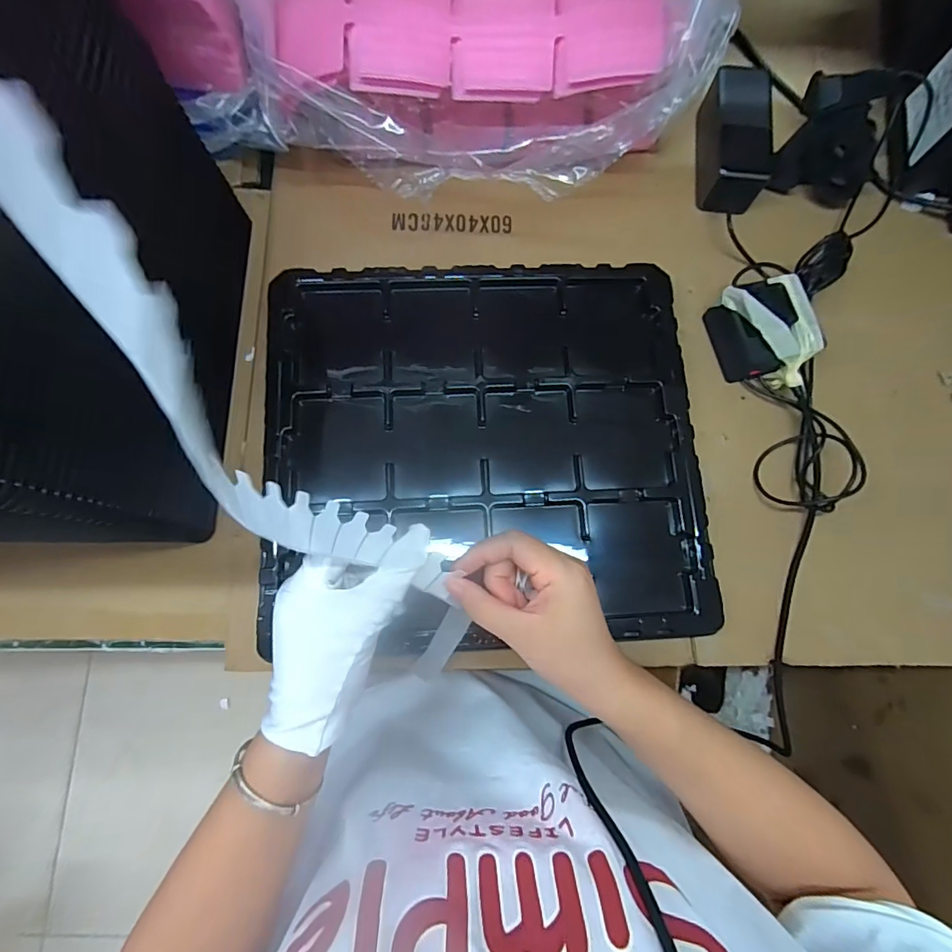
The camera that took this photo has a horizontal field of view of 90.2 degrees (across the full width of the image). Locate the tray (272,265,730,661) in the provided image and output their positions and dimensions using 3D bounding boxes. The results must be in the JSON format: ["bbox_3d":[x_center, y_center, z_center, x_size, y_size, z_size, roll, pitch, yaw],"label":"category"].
[{"bbox_3d":[0.007,-0.025,0.421,0.364,0.035,0.333,-3,80,-2],"label":"tray"}]

